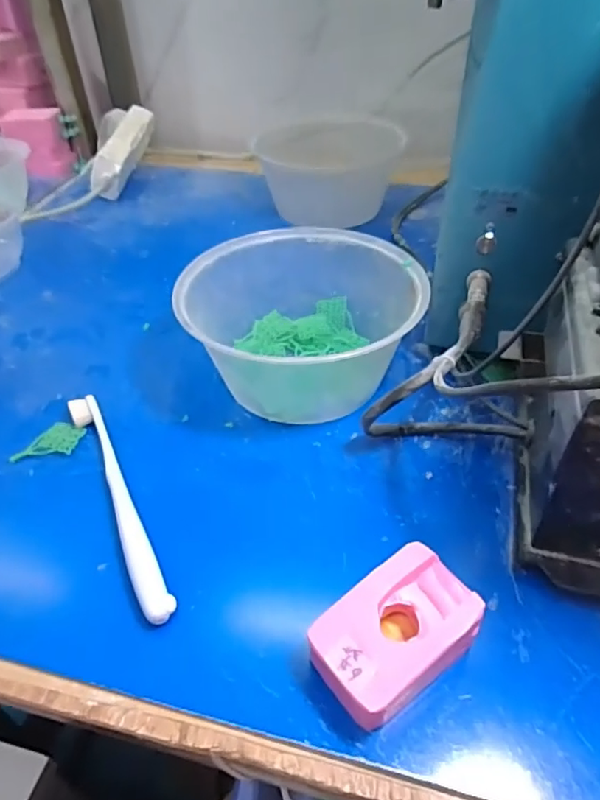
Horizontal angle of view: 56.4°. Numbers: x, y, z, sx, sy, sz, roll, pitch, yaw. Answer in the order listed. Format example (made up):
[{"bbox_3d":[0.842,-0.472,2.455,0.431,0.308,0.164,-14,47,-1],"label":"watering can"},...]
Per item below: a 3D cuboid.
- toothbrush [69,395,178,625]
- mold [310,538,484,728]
[{"bbox_3d":[-0.110,0.057,0.336,0.016,0.013,0.179,-22,46,-19],"label":"toothbrush"},{"bbox_3d":[0.043,0.109,0.257,0.072,0.037,0.050,-29,49,-25],"label":"mold"}]

